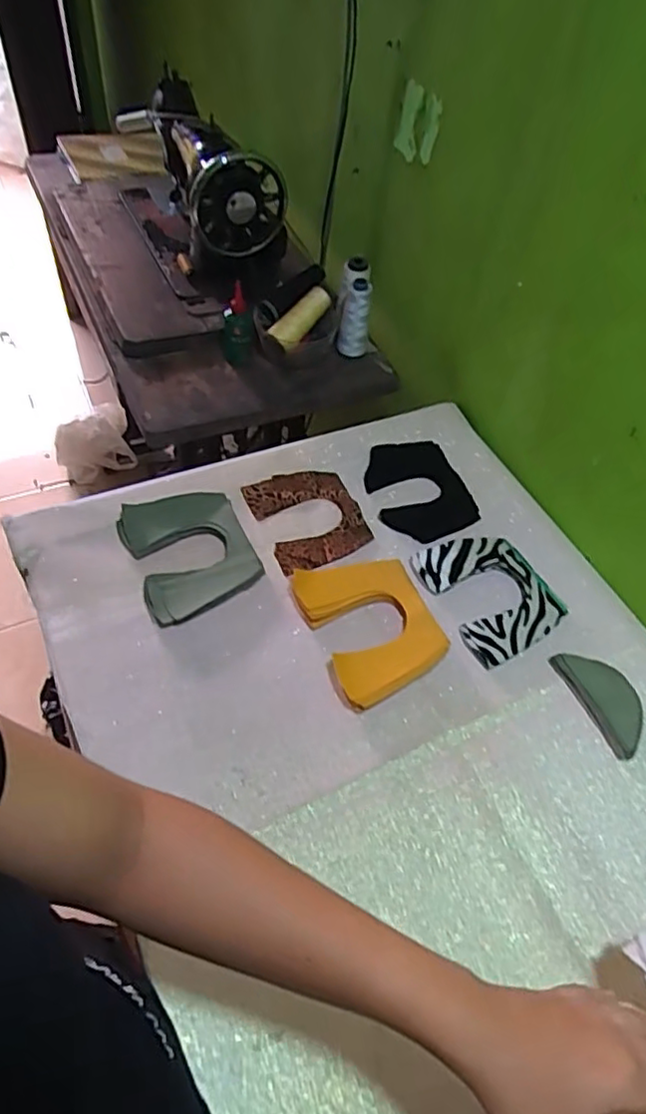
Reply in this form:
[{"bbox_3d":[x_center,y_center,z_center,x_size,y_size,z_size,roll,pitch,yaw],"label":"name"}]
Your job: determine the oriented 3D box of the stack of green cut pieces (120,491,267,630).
[{"bbox_3d":[-0.146,-0.008,0.721,0.127,0.019,0.153,-20,61,-18],"label":"stack of green cut pieces"}]

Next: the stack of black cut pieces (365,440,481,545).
[{"bbox_3d":[0.123,-0.086,0.826,0.122,0.006,0.158,-8,58,-11],"label":"stack of black cut pieces"}]

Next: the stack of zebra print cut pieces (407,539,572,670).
[{"bbox_3d":[0.189,0.038,0.729,0.125,0.012,0.151,-20,60,-17],"label":"stack of zebra print cut pieces"}]

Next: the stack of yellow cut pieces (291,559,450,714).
[{"bbox_3d":[0.048,0.064,0.686,0.120,0.028,0.169,-19,60,-17],"label":"stack of yellow cut pieces"}]

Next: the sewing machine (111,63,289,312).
[{"bbox_3d":[-0.205,-0.598,1.038,0.168,0.206,0.407,-19,57,-20],"label":"sewing machine"}]

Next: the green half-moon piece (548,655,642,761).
[{"bbox_3d":[0.291,0.142,0.665,0.060,0.008,0.112,-21,61,-18],"label":"green half-moon piece"}]

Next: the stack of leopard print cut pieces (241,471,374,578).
[{"bbox_3d":[-0.016,-0.048,0.785,0.120,0.010,0.138,-19,60,-17],"label":"stack of leopard print cut pieces"}]

